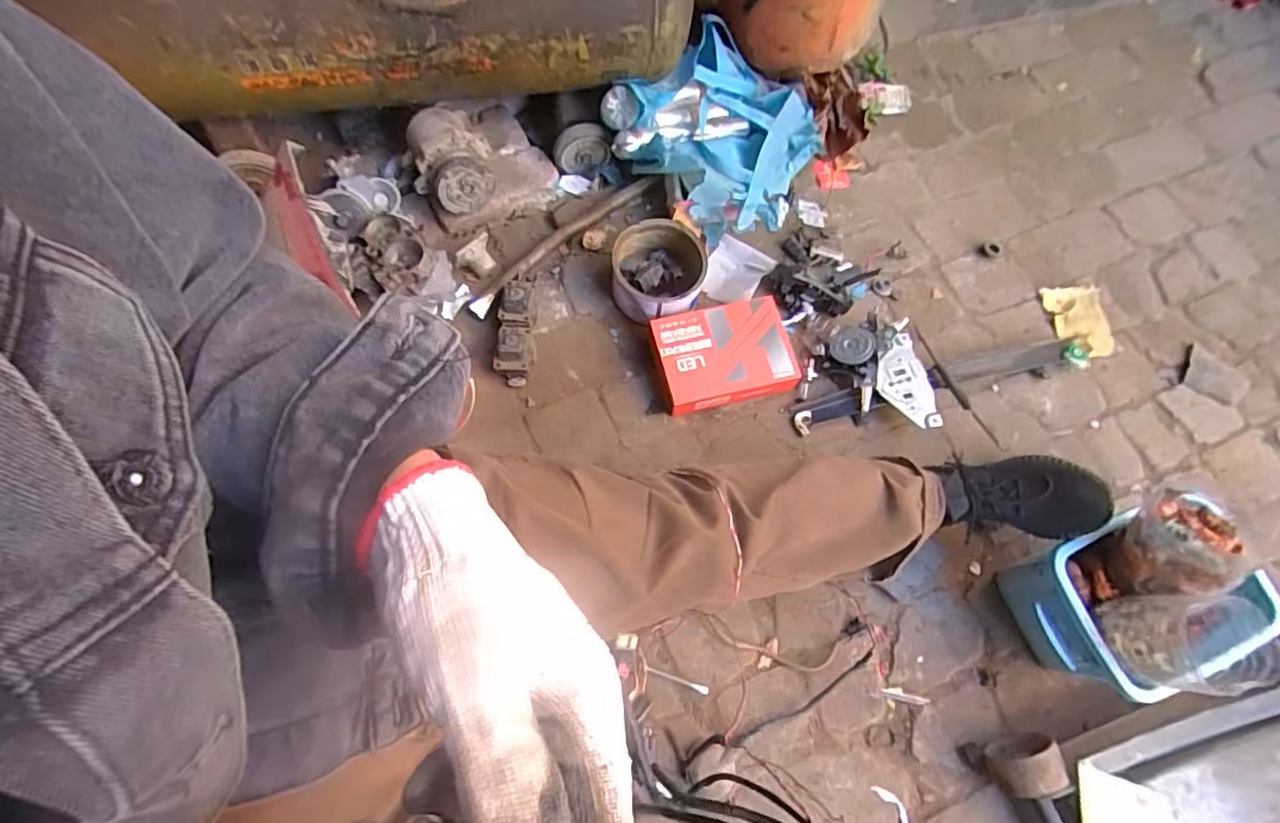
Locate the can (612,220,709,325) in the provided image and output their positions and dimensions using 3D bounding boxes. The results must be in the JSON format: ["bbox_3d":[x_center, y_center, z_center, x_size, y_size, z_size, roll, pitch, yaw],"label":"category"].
[{"bbox_3d":[0.030,-0.226,1.010,0.153,0.082,0.168,4,69,0],"label":"can"}]

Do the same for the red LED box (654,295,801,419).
[{"bbox_3d":[0.134,-0.091,0.961,0.216,0.062,0.155,-10,69,-6],"label":"red LED box"}]

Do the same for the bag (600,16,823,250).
[{"bbox_3d":[0.154,-0.497,1.078,0.314,0.159,0.322,38,72,12],"label":"bag"}]

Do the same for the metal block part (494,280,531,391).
[{"bbox_3d":[-0.200,-0.130,0.961,0.057,0.054,0.176,-1,78,2],"label":"metal block part"}]

